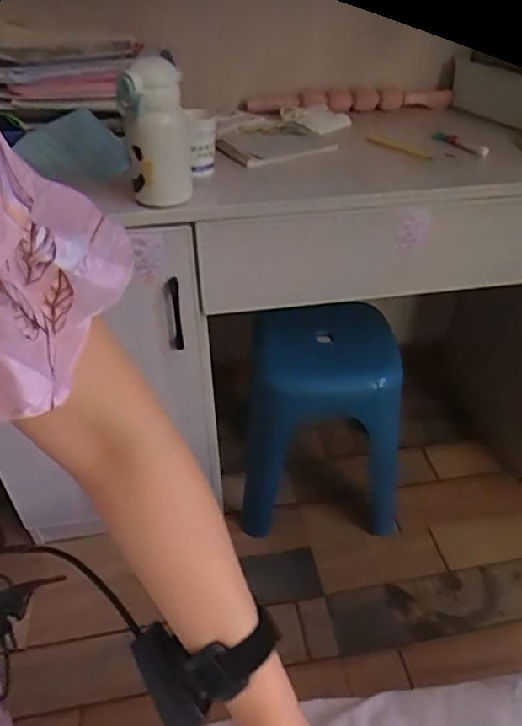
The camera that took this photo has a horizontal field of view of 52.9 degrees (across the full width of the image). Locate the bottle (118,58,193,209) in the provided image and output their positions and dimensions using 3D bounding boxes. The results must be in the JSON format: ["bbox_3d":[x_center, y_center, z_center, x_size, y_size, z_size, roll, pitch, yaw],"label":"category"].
[{"bbox_3d":[-0.143,-0.313,0.722,0.093,0.169,0.074,-5,41,-4],"label":"bottle"}]

